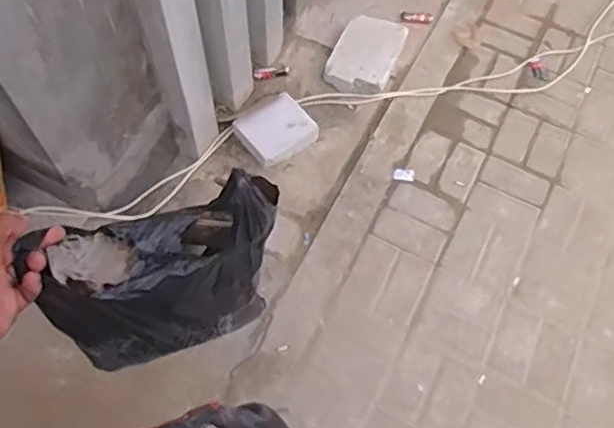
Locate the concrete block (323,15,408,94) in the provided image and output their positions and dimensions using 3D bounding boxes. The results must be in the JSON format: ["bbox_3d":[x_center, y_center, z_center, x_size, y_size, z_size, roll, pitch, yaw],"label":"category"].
[{"bbox_3d":[0.172,-0.474,1.778,0.186,0.149,0.210,24,70,11],"label":"concrete block"}]

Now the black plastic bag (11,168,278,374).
[{"bbox_3d":[-0.145,0.067,0.679,0.240,0.215,0.124,-17,68,-6],"label":"black plastic bag"}]

